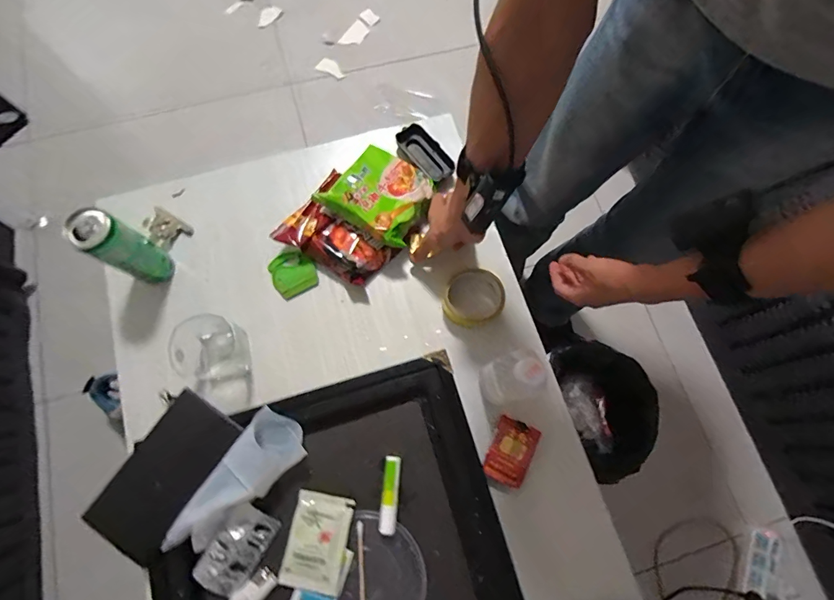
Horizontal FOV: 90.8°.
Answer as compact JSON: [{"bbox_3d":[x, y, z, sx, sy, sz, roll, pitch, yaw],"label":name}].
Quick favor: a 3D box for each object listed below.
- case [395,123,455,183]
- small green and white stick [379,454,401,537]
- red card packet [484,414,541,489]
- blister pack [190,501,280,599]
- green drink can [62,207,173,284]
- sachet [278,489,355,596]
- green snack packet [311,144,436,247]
[{"bbox_3d":[0.012,-0.237,0.681,0.050,0.036,0.108,-33,77,-10],"label":"case"},{"bbox_3d":[-0.033,0.231,0.491,0.020,0.019,0.084,5,74,0],"label":"small green and white stick"},{"bbox_3d":[0.126,0.204,0.553,0.053,0.009,0.081,24,75,6],"label":"red card packet"},{"bbox_3d":[-0.209,0.288,0.473,0.056,0.012,0.095,37,75,-8],"label":"blister pack"},{"bbox_3d":[-0.393,-0.067,0.555,0.058,0.140,0.054,0,74,-1],"label":"green drink can"},{"bbox_3d":[-0.117,0.282,0.483,0.069,0.014,0.096,10,74,2],"label":"sachet"},{"bbox_3d":[-0.053,-0.161,0.621,0.128,0.035,0.138,31,62,7],"label":"green snack packet"}]

